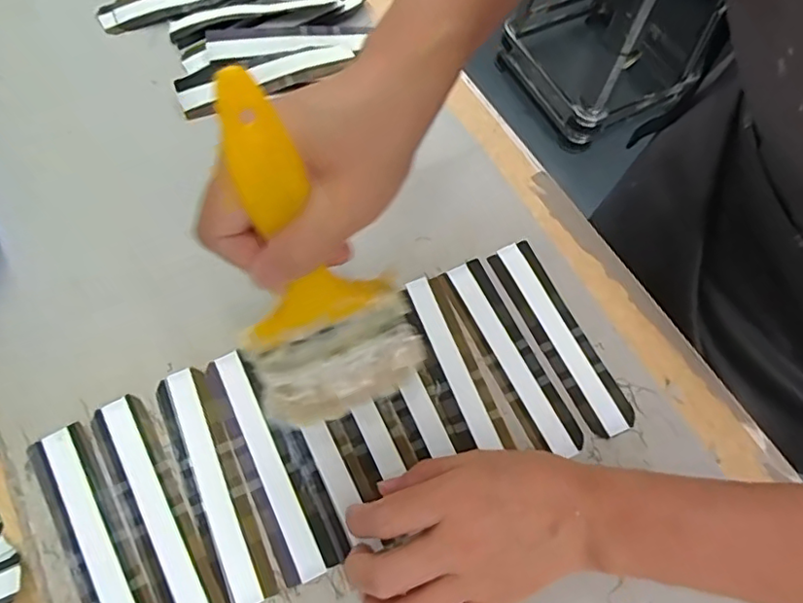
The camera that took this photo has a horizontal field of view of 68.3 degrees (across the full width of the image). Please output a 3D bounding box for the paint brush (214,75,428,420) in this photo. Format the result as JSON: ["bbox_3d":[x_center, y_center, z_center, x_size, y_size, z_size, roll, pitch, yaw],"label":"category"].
[{"bbox_3d":[-0.045,-0.008,0.265,0.084,0.195,0.014,-24,48,-6],"label":"paint brush"}]

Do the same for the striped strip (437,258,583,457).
[{"bbox_3d":[0.070,0.035,0.385,0.032,0.004,0.139,-23,69,-12],"label":"striped strip"}]

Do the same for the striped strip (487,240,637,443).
[{"bbox_3d":[0.105,0.021,0.394,0.033,0.004,0.141,-23,69,-12],"label":"striped strip"}]

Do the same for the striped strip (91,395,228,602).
[{"bbox_3d":[-0.140,0.119,0.337,0.031,0.005,0.140,-28,70,-14],"label":"striped strip"}]

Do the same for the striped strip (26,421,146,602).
[{"bbox_3d":[-0.170,0.135,0.326,0.030,0.004,0.140,-27,70,-14],"label":"striped strip"}]

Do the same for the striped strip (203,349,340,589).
[{"bbox_3d":[-0.081,0.094,0.353,0.031,0.005,0.141,-24,69,-13],"label":"striped strip"}]

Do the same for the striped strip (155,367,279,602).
[{"bbox_3d":[-0.111,0.105,0.347,0.031,0.004,0.141,-22,69,-12],"label":"striped strip"}]

